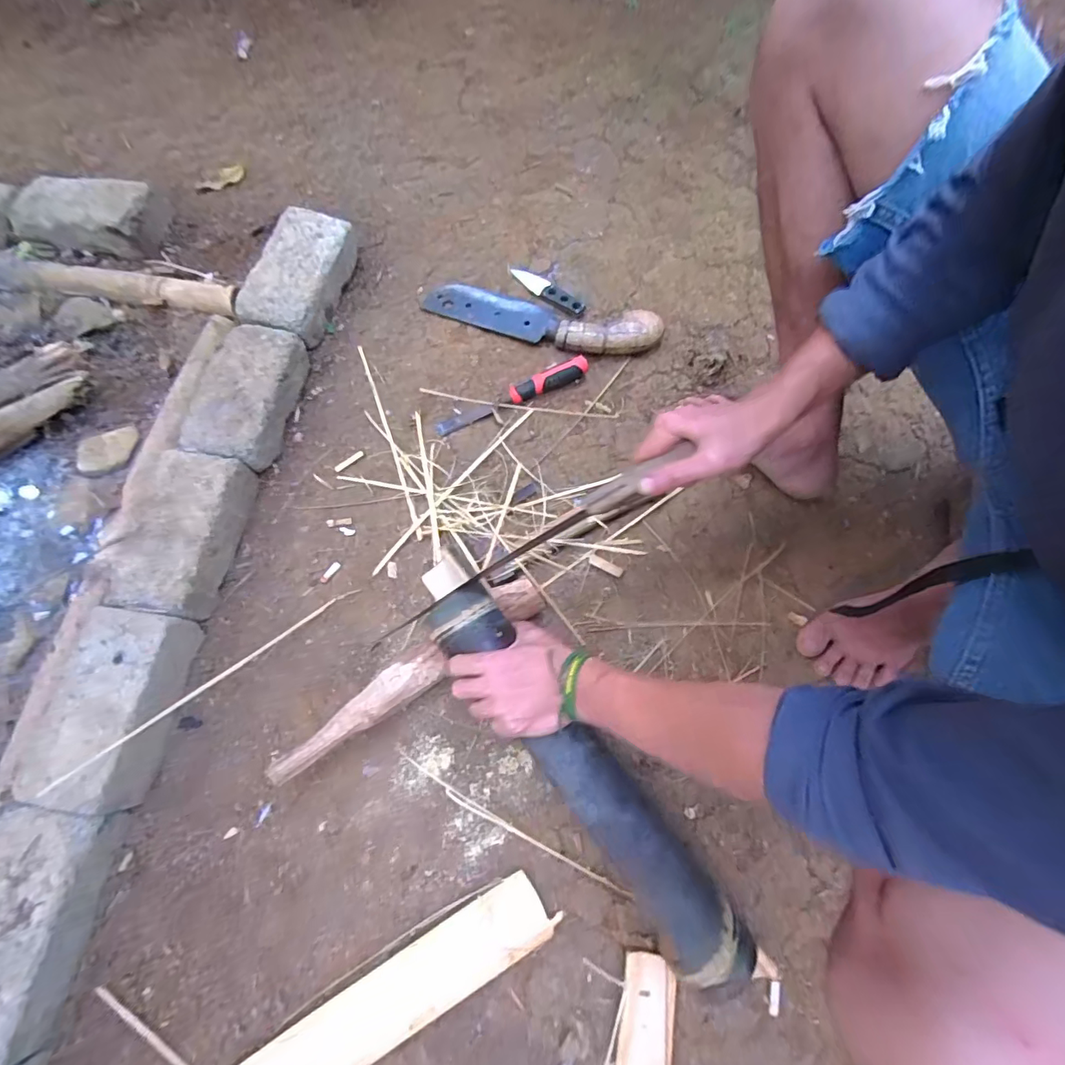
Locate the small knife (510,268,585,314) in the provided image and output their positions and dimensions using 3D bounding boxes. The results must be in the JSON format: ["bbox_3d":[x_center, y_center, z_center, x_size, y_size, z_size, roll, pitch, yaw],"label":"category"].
[{"bbox_3d":[0.024,-0.390,0.786,0.140,0.010,0.033,42,78,14],"label":"small knife"}]

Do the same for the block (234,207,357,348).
[{"bbox_3d":[-0.358,-0.393,0.767,0.108,0.078,0.212,14,74,4],"label":"block"}]

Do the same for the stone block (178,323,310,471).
[{"bbox_3d":[-0.403,-0.191,0.698,0.127,0.076,0.205,8,72,5],"label":"stone block"}]

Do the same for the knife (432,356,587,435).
[{"bbox_3d":[-0.032,-0.204,0.714,0.237,0.028,0.033,-23,72,-6],"label":"knife"}]

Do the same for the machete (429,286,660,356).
[{"bbox_3d":[0.006,-0.334,0.751,0.376,0.037,0.086,17,73,8],"label":"machete"}]

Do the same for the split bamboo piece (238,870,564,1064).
[{"bbox_3d":[-0.136,0.471,0.498,0.334,0.025,0.066,-30,73,-8],"label":"split bamboo piece"}]

